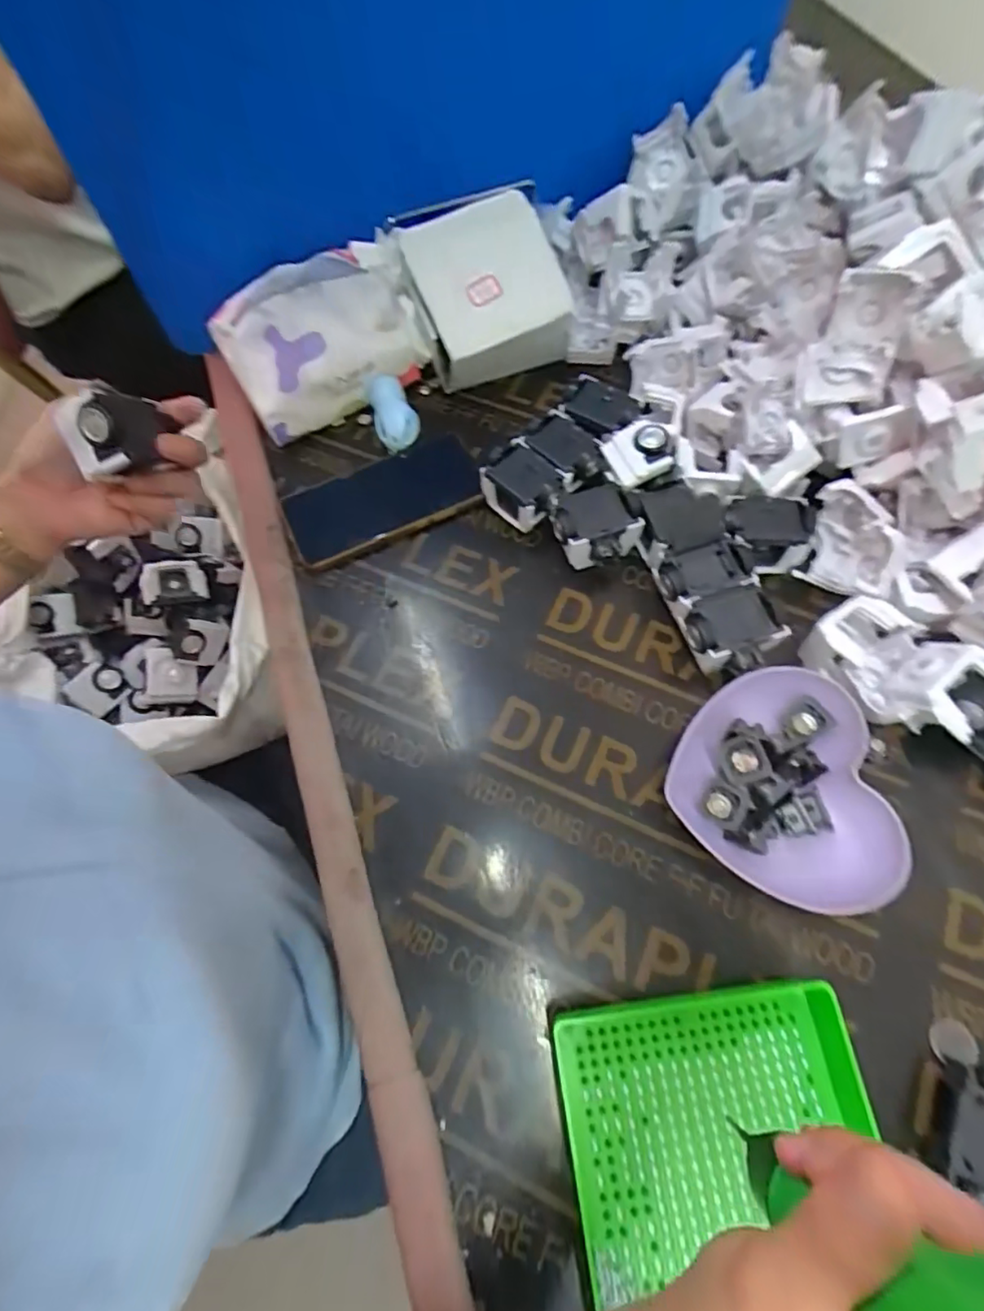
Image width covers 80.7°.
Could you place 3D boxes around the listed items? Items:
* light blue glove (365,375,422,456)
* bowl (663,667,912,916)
[{"bbox_3d":[-0.083,-0.207,0.490,0.037,0.033,0.063,-14,67,-4],"label":"light blue glove"},{"bbox_3d":[0.175,0.082,0.363,0.117,0.032,0.140,-3,67,1],"label":"bowl"}]

